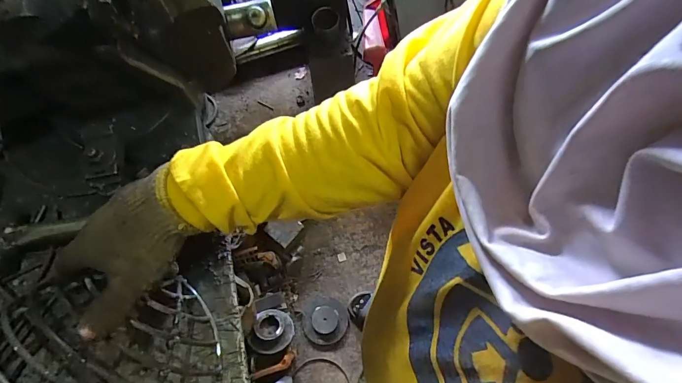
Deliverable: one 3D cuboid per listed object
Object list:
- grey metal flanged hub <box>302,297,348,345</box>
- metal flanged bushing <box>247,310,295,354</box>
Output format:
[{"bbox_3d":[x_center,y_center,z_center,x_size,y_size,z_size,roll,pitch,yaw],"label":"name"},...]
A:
[{"bbox_3d":[-0.051,0.424,1.238,0.142,0.038,0.138,1,70,-2],"label":"grey metal flanged hub"},{"bbox_3d":[-0.205,0.424,1.133,0.125,0.065,0.125,14,48,-16],"label":"metal flanged bushing"}]

